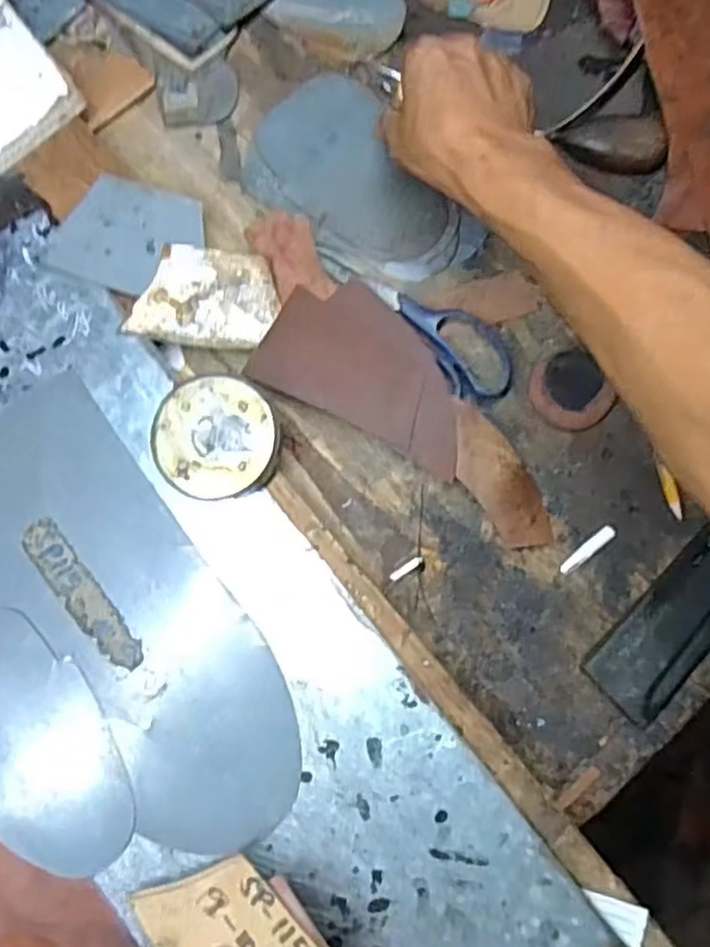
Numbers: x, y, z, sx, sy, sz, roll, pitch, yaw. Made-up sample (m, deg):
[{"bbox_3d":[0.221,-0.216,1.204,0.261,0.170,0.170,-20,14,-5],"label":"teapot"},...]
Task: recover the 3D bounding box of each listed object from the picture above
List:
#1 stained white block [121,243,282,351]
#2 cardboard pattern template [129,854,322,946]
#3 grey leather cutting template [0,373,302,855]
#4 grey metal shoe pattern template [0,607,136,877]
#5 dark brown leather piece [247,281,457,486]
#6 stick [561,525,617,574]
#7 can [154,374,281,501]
[{"bbox_3d":[-0.099,-0.118,0.467,0.093,0.013,0.065,2,83,-2],"label":"stained white block"},{"bbox_3d":[-0.063,0.264,0.384,0.119,0.005,0.072,40,87,20],"label":"cardboard pattern template"},{"bbox_3d":[-0.159,0.101,0.437,0.155,0.004,0.300,-37,84,-4],"label":"grey leather cutting template"},{"bbox_3d":[-0.202,0.169,0.426,0.101,0.004,0.165,-37,88,-3],"label":"grey metal shoe pattern template"},{"bbox_3d":[0.013,-0.072,0.464,0.147,0.015,0.087,28,86,1],"label":"dark brown leather piece"},{"bbox_3d":[0.152,0.050,0.457,0.043,0.006,0.008,-38,88,-3],"label":"stick"},{"bbox_3d":[-0.085,-0.021,0.440,0.076,0.031,0.073,0,86,-1],"label":"can"}]

